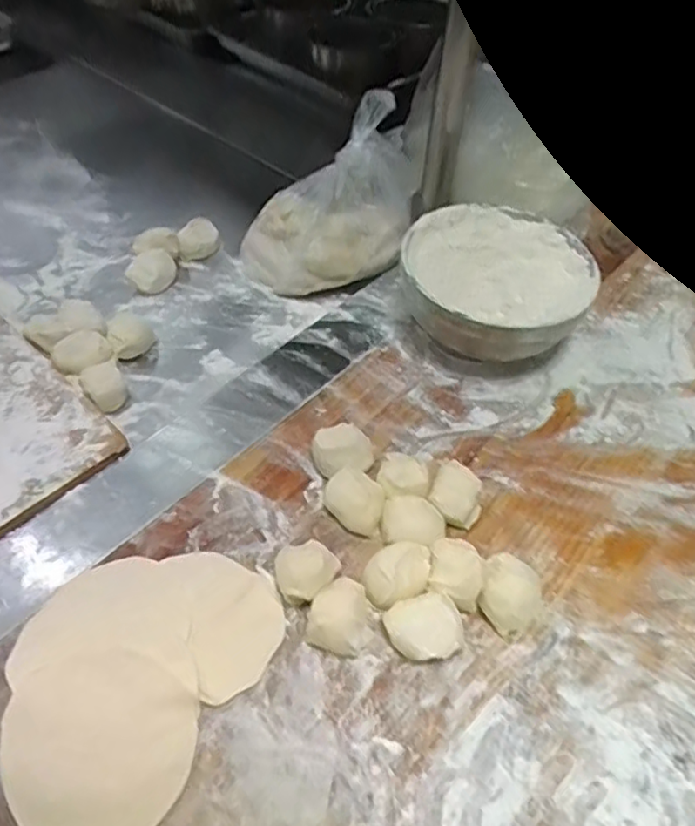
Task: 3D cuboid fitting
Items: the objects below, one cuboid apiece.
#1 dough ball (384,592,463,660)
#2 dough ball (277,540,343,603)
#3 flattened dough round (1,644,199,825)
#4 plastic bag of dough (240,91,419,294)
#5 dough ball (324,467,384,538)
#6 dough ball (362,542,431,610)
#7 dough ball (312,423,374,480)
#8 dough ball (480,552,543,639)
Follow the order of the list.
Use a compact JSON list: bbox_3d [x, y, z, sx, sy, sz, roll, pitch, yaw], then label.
[{"bbox_3d":[0.055,0.156,0.440,0.053,0.038,0.044,-6,51,-8],"label":"dough ball"},{"bbox_3d":[-0.030,0.121,0.460,0.045,0.040,0.041,2,50,-2],"label":"dough ball"},{"bbox_3d":[-0.164,0.213,0.400,0.125,0.007,0.111,32,56,21],"label":"flattened dough round"},{"bbox_3d":[-0.003,-0.252,0.712,0.235,0.135,0.129,-29,58,-24],"label":"plastic bag of dough"},{"bbox_3d":[0.006,0.072,0.504,0.051,0.029,0.038,22,53,15],"label":"dough ball"},{"bbox_3d":[0.038,0.124,0.468,0.042,0.033,0.055,33,56,22],"label":"dough ball"},{"bbox_3d":[-0.006,0.034,0.535,0.049,0.036,0.047,2,50,-2],"label":"dough ball"},{"bbox_3d":[0.120,0.138,0.460,0.049,0.037,0.046,2,50,-2],"label":"dough ball"}]

